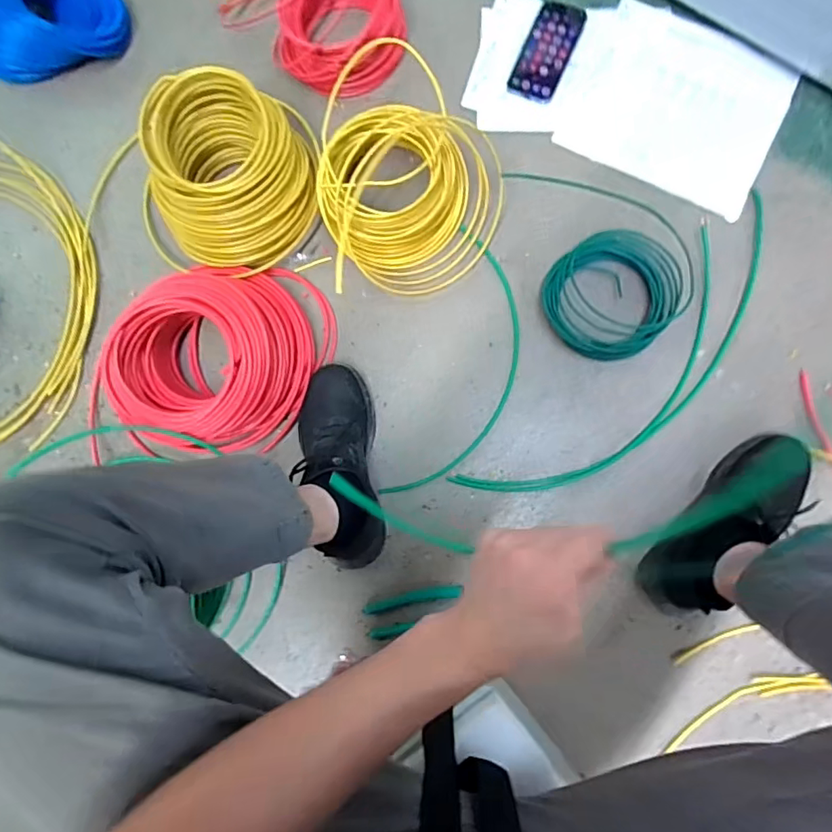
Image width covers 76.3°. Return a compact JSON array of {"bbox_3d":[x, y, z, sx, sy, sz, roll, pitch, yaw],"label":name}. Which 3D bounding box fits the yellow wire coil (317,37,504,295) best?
[{"bbox_3d":[-0.010,-0.327,0.738,0.239,0.146,0.259,0,83,4],"label":"yellow wire coil"}]

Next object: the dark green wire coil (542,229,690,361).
[{"bbox_3d":[0.277,-0.171,0.752,0.185,0.045,0.171,0,83,4],"label":"dark green wire coil"}]

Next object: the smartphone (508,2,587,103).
[{"bbox_3d":[0.204,-0.565,0.823,0.071,0.012,0.160,24,85,6],"label":"smartphone"}]

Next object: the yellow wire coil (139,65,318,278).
[{"bbox_3d":[-0.270,-0.341,0.761,0.214,0.135,0.225,0,83,4],"label":"yellow wire coil"}]

